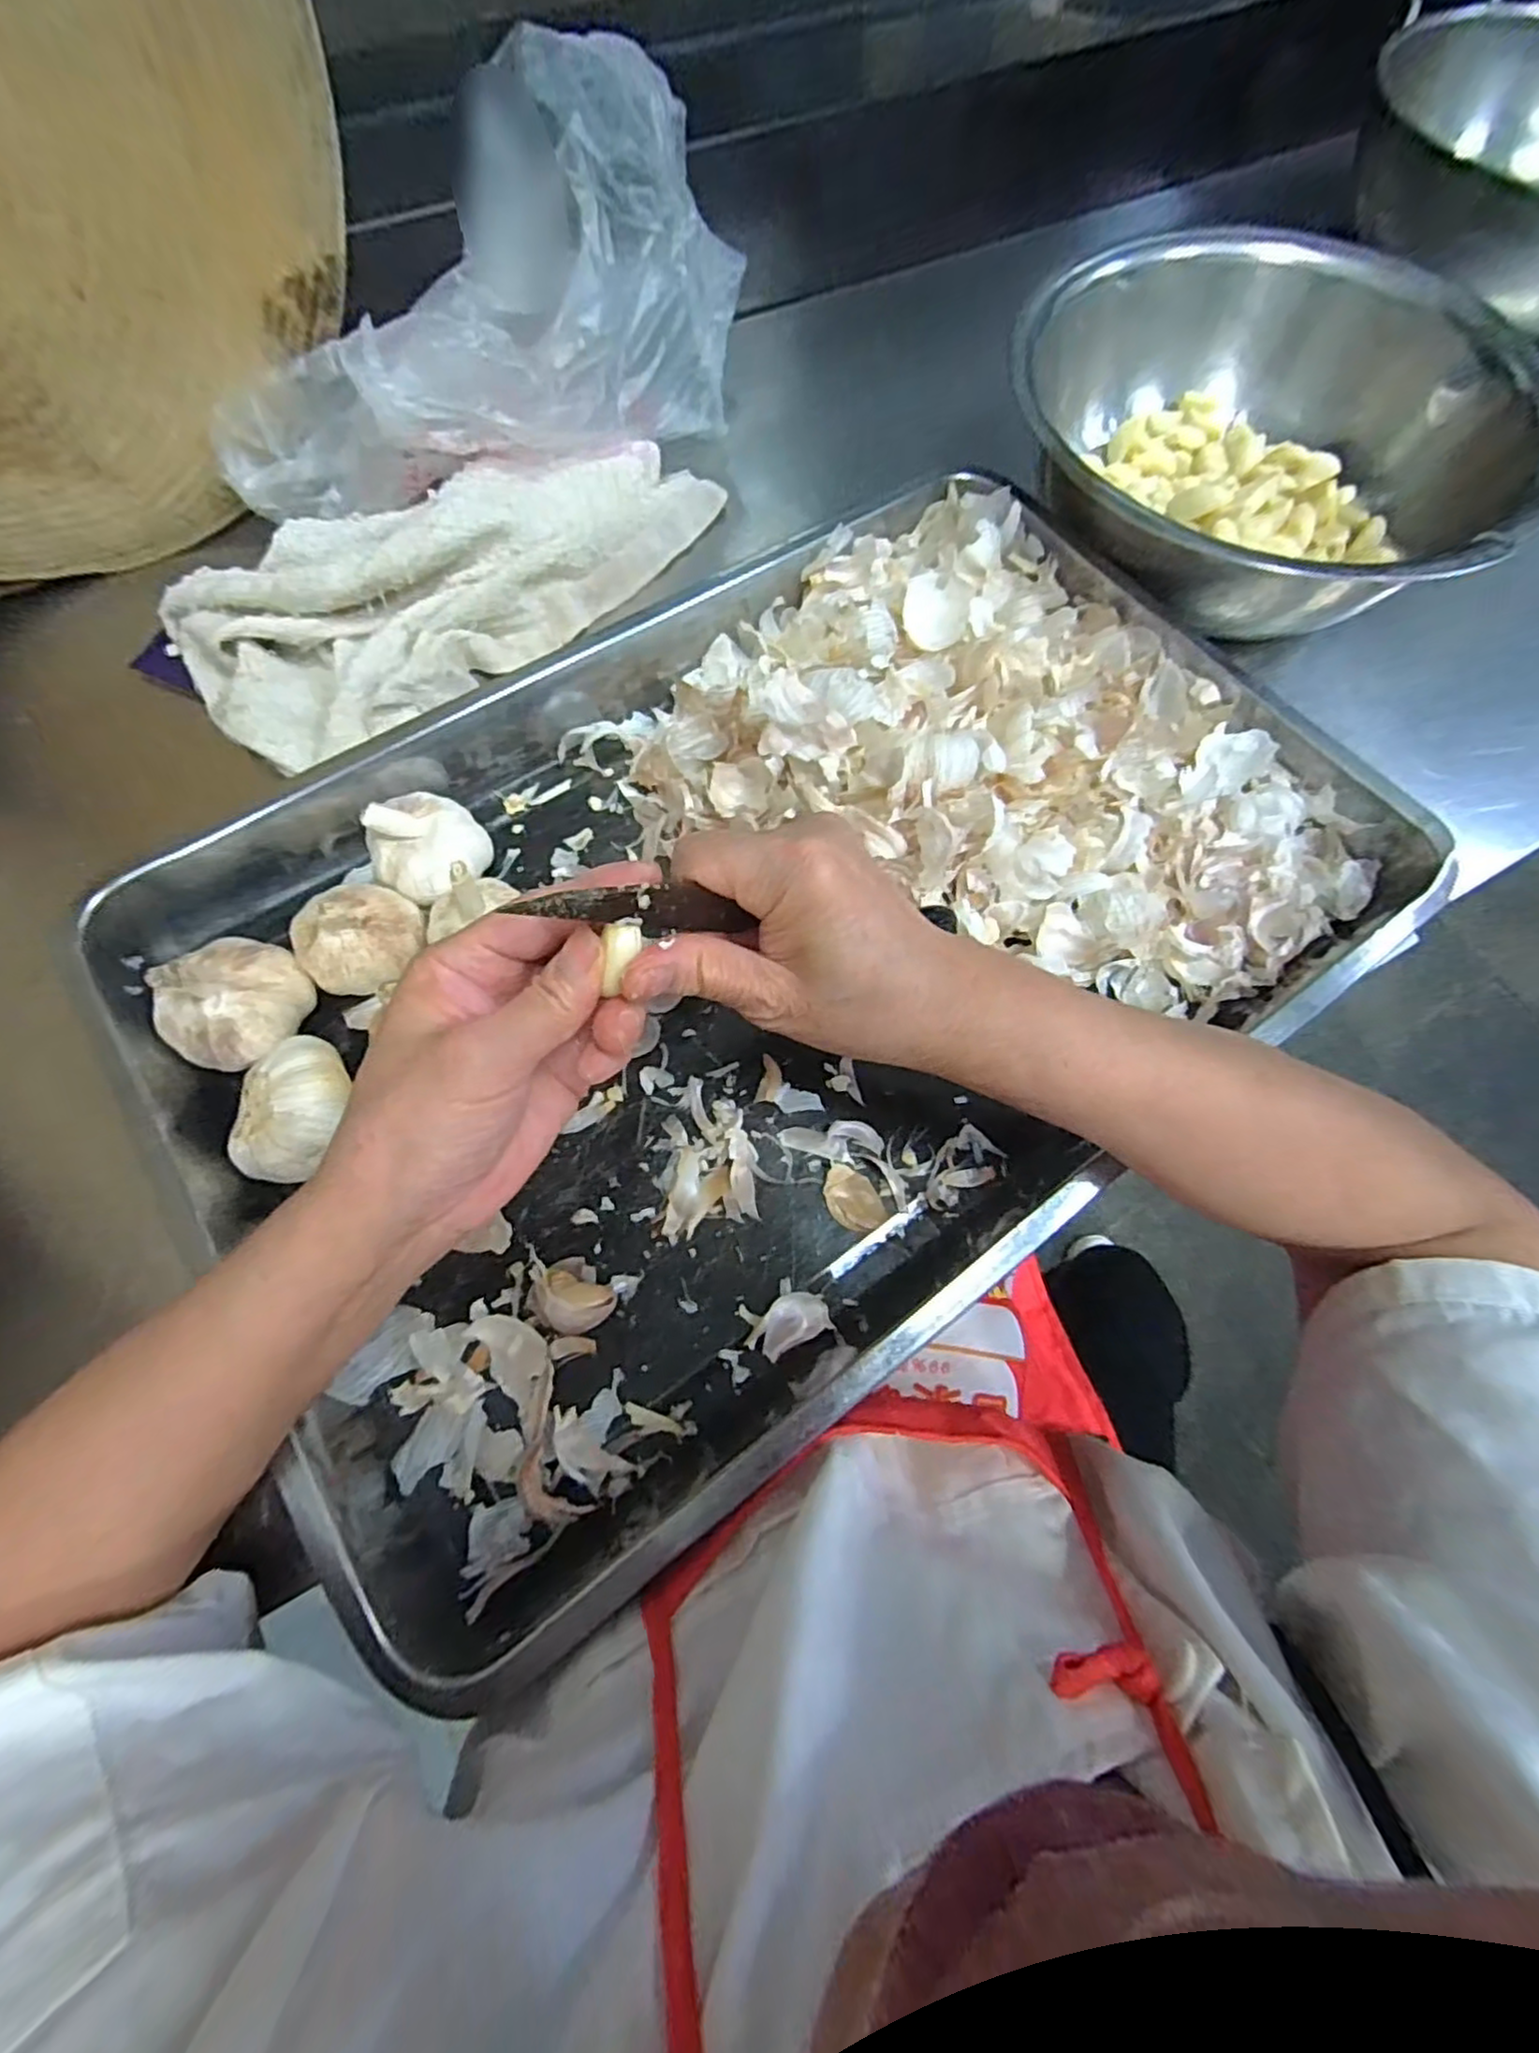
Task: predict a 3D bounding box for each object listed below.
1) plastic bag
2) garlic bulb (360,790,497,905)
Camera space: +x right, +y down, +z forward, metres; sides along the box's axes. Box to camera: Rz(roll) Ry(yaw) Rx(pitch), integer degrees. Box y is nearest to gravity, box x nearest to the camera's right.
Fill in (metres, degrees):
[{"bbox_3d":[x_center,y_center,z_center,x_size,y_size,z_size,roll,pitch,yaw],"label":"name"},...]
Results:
[{"bbox_3d":[-0.174,-0.397,0.427,0.329,0.166,0.125,-23,70,4],"label":"plastic bag"},{"bbox_3d":[-0.178,-0.094,0.370,0.043,0.045,0.055,34,71,11],"label":"garlic bulb"}]

